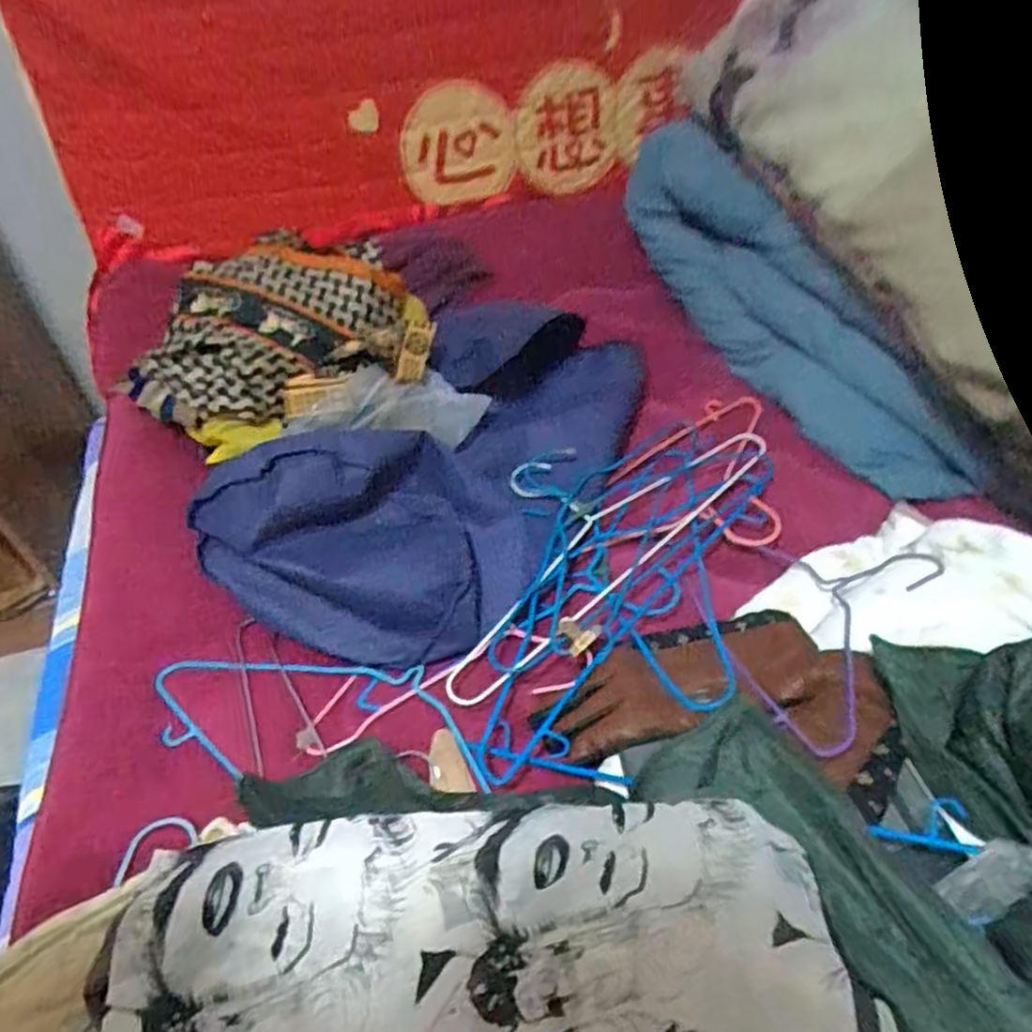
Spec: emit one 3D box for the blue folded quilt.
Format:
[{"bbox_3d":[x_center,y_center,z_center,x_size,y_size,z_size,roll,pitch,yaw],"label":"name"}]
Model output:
[{"bbox_3d":[0.312,-0.270,0.930,0.093,0.198,0.645,-18,48,-13],"label":"blue folded quilt"}]

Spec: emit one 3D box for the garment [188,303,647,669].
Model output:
[{"bbox_3d":[-0.065,-0.076,0.838,0.298,0.125,0.527,26,53,25],"label":"garment"}]

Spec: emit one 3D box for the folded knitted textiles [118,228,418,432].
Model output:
[{"bbox_3d":[-0.306,-0.234,0.932,0.339,0.118,0.248,1,47,4],"label":"folded knitted textiles"}]

